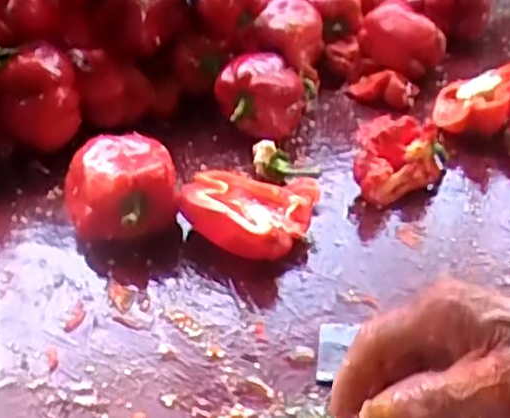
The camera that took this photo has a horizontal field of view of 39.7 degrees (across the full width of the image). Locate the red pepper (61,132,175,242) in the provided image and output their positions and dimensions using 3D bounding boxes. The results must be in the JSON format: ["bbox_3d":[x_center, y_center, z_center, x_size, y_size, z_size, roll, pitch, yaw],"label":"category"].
[{"bbox_3d":[-0.128,-0.014,0.676,0.101,0.076,0.099,0,40,0],"label":"red pepper"}]

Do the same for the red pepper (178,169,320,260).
[{"bbox_3d":[-0.007,-0.001,0.676,0.124,0.052,0.106,6,41,8],"label":"red pepper"}]

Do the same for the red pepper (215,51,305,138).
[{"bbox_3d":[0.007,-0.135,0.819,0.101,0.075,0.100,0,41,1],"label":"red pepper"}]

